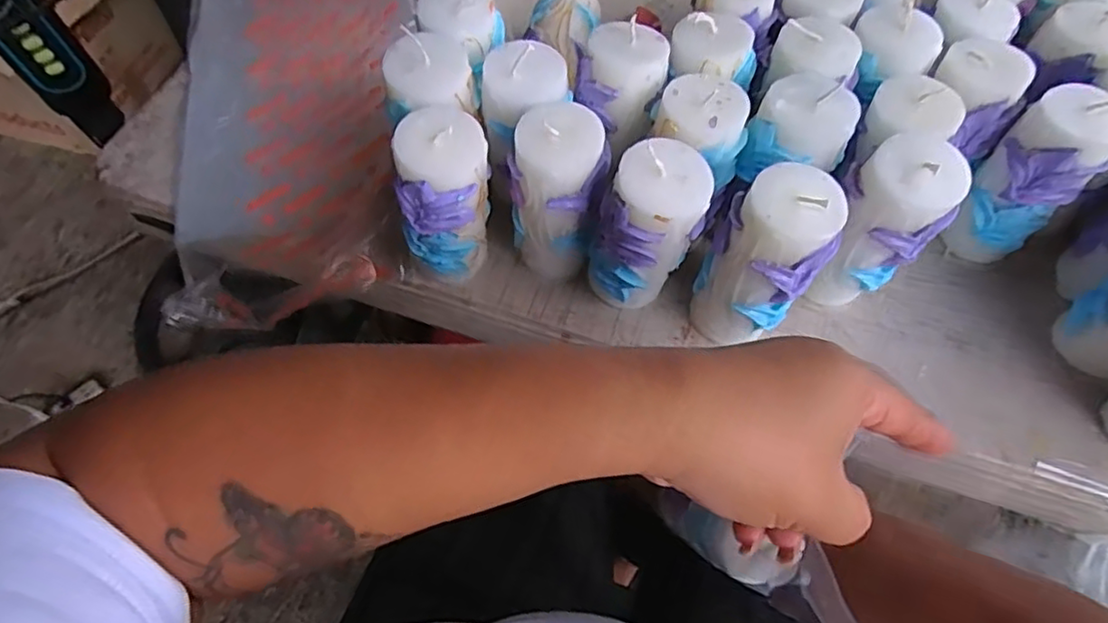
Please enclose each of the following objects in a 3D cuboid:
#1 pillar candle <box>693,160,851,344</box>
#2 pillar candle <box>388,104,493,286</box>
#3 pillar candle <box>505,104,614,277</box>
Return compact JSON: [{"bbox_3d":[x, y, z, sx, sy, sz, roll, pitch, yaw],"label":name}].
[{"bbox_3d":[0.109,-0.024,0.343,0.054,0.107,0.050,0,60,0],"label":"pillar candle"},{"bbox_3d":[-0.060,-0.062,0.367,0.049,0.107,0.045,0,60,0],"label":"pillar candle"},{"bbox_3d":[0.002,-0.063,0.371,0.050,0.111,0.042,29,64,15],"label":"pillar candle"}]

